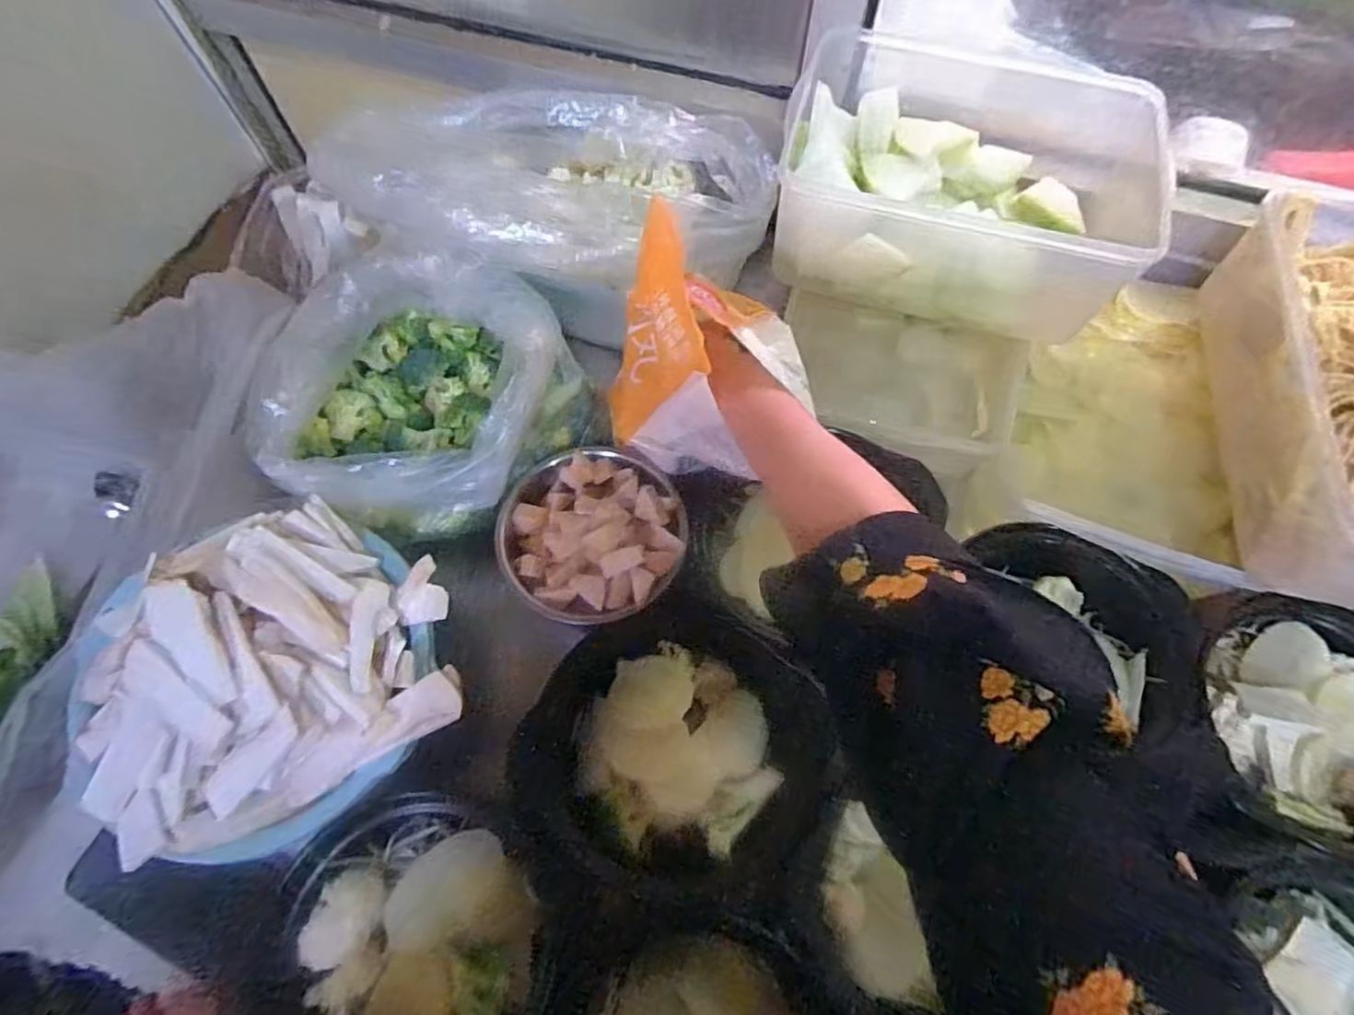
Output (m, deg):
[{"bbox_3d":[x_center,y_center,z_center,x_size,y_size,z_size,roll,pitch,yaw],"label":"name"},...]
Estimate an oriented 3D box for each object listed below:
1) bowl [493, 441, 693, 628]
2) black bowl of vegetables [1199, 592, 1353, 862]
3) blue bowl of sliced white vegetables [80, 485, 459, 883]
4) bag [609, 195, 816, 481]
[{"bbox_3d":[-0.064,0.021,0.488,0.135,0.053,0.123,0,67,0],"label":"bowl"},{"bbox_3d":[0.455,0.149,0.471,0.168,0.056,0.171,0,67,0],"label":"black bowl of vegetables"},{"bbox_3d":[-0.261,0.110,0.425,0.237,0.078,0.186,-29,70,-12],"label":"blue bowl of sliced white vegetables"},{"bbox_3d":[0.021,-0.098,0.451,0.129,0.127,0.123,11,67,5],"label":"bag"}]

